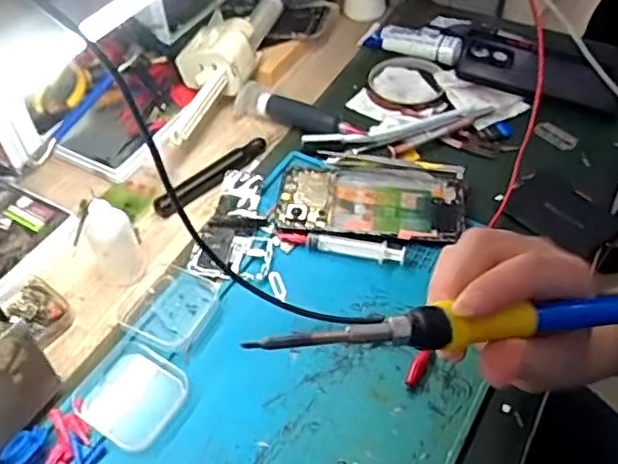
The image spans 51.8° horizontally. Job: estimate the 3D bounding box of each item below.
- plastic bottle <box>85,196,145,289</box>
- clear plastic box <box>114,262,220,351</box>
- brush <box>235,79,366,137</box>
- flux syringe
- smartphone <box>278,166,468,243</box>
[{"bbox_3d":[-0.154,0.007,0.500,0.034,0.070,0.043,-21,51,-15],"label":"plastic bottle"},{"bbox_3d":[-0.110,0.055,0.486,0.069,0.015,0.066,17,52,17],"label":"clear plastic box"},{"bbox_3d":[-0.010,-0.115,0.631,0.133,0.027,0.023,22,53,20],"label":"brush"},{"bbox_3d":[0.025,0.010,0.520,0.106,0.010,0.016,10,50,11],"label":"flux syringe"},{"bbox_3d":[0.053,-0.027,0.552,0.157,0.009,0.078,6,49,8],"label":"smartphone"}]

